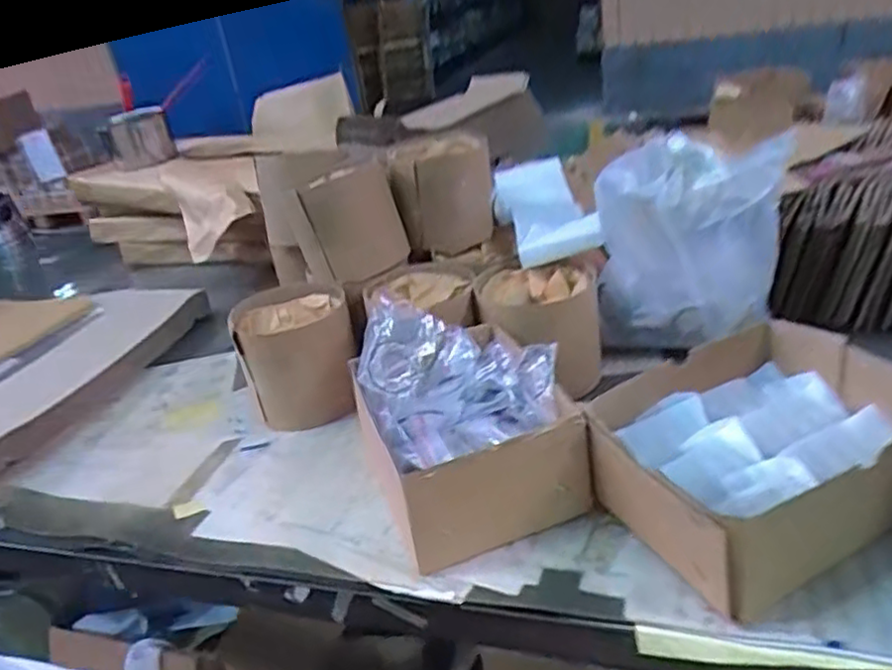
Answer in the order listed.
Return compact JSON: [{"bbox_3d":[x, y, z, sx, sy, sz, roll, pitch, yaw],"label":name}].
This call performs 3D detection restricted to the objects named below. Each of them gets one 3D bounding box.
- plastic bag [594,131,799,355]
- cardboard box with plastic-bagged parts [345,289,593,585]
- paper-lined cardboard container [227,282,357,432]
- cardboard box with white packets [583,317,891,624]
[{"bbox_3d":[0.241,-0.090,0.678,0.172,0.196,0.068,-6,27,3],"label":"plastic bag"},{"bbox_3d":[0.012,0.065,0.574,0.151,0.117,0.198,-14,28,-13],"label":"cardboard box with plastic-bagged parts"},{"bbox_3d":[-0.161,0.024,0.747,0.123,0.117,0.124,-18,29,-20],"label":"paper-lined cardboard container"},{"bbox_3d":[0.228,0.081,0.495,0.223,0.081,0.160,-17,29,-19],"label":"cardboard box with white packets"}]

